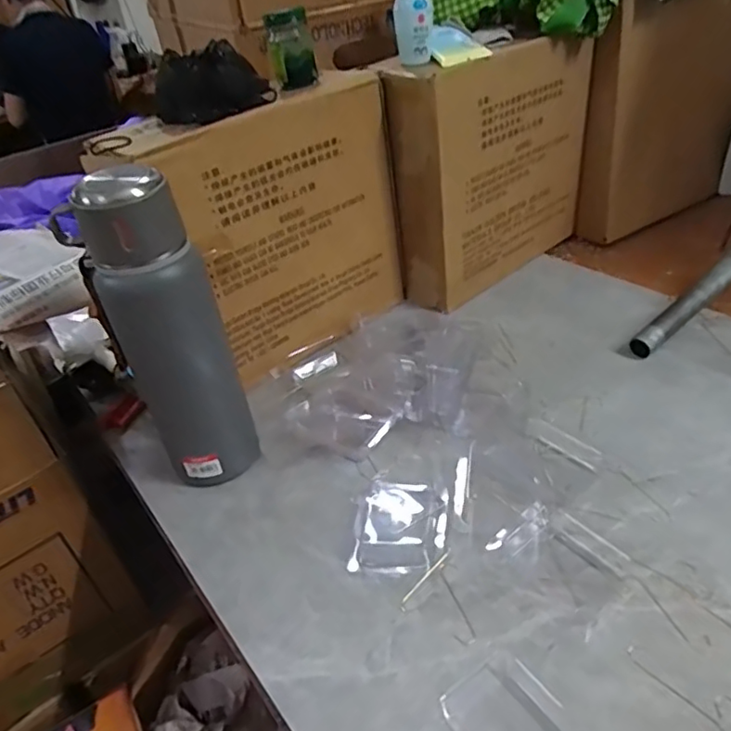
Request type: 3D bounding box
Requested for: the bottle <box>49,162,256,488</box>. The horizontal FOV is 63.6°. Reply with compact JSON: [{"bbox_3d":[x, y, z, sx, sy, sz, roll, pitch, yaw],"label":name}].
[{"bbox_3d":[-0.161,-0.019,0.486,0.090,0.271,0.076,-18,37,-14],"label":"bottle"}]

